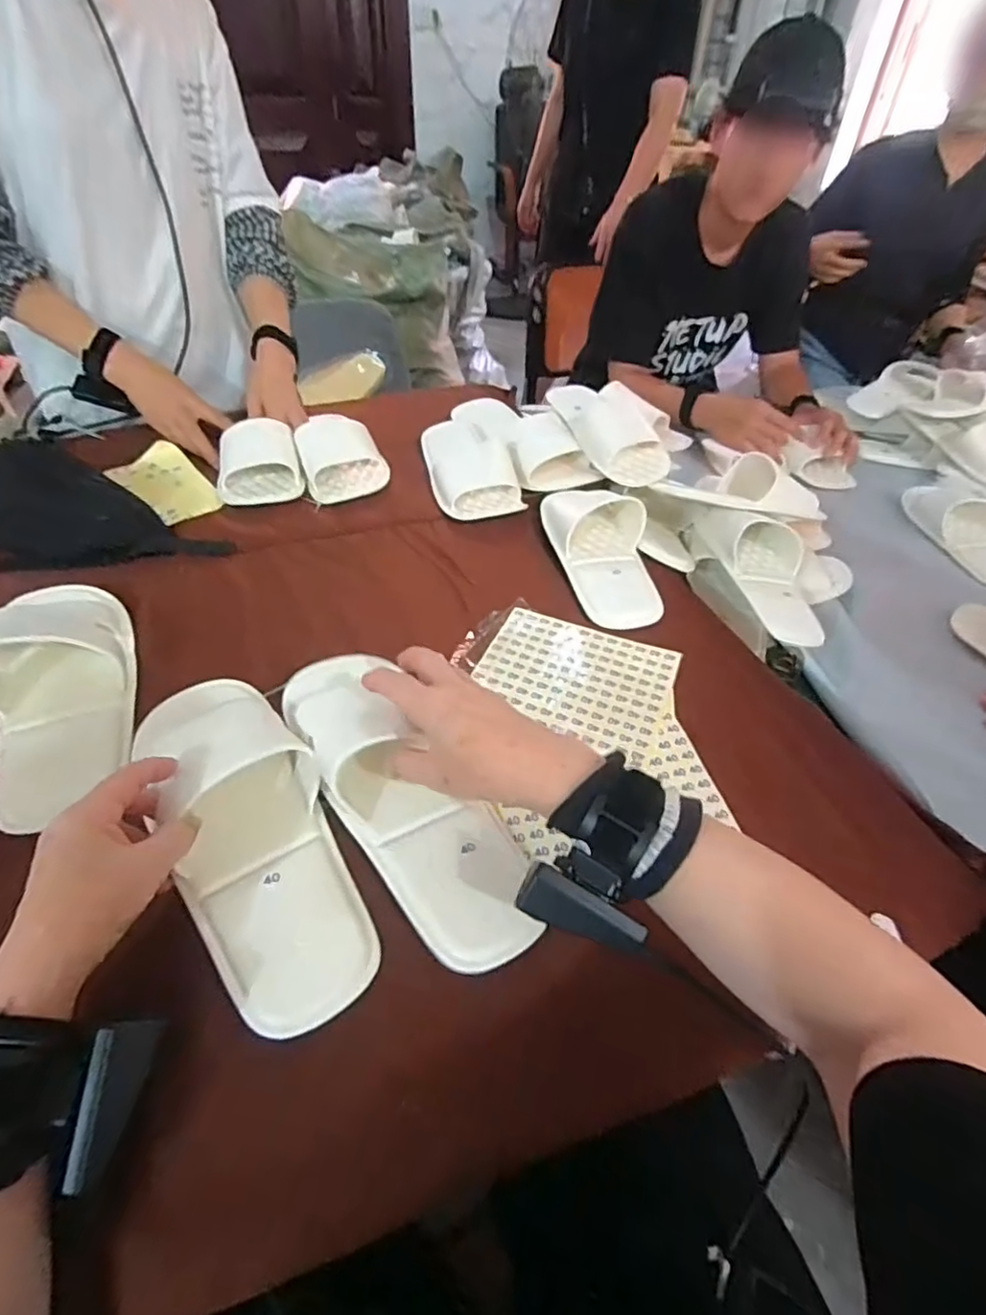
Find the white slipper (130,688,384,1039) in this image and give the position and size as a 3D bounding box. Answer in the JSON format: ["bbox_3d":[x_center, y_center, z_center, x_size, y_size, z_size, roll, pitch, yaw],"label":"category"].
[{"bbox_3d":[-0.166,0.110,0.416,0.098,0.060,0.270,-21,57,-24],"label":"white slipper"}]

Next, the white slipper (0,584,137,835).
[{"bbox_3d":[-0.366,0.010,0.506,0.119,0.053,0.256,-20,48,-24],"label":"white slipper"}]

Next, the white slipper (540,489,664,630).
[{"bbox_3d":[0.116,-0.121,0.668,0.104,0.053,0.221,0,43,-5],"label":"white slipper"}]

